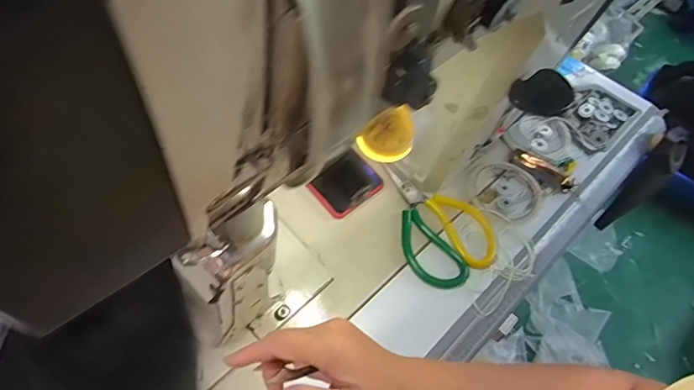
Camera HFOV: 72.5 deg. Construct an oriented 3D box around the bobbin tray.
[{"bbox_3d":[0.282,-0.071,0.646,0.306,0.018,0.095,-35,66,-24],"label":"bobbin tray"}]

